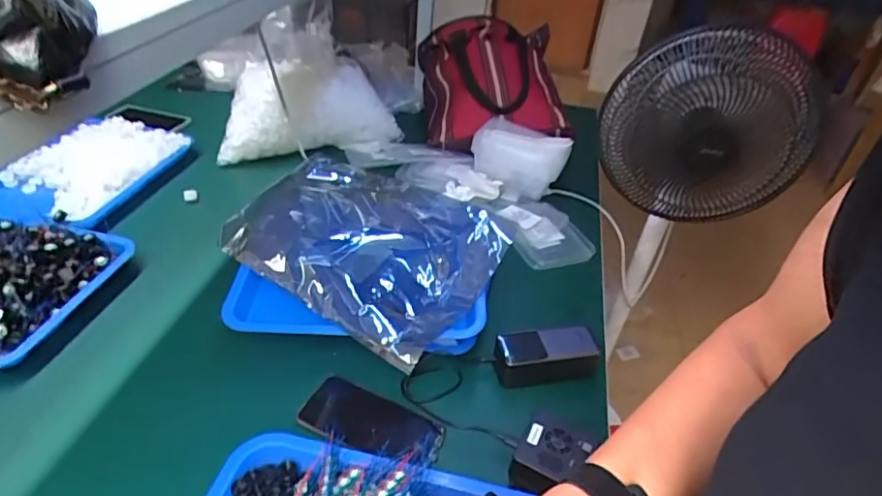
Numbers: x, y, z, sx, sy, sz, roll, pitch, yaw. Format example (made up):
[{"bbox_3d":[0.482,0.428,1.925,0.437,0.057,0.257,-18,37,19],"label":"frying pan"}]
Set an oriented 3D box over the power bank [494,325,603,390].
[{"bbox_3d":[0.134,0.139,0.706,0.130,0.049,0.056,-1,38,-9],"label":"power bank"}]

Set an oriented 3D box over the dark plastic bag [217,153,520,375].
[{"bbox_3d":[-0.098,-0.018,0.743,0.333,0.075,0.259,27,42,25],"label":"dark plastic bag"}]

